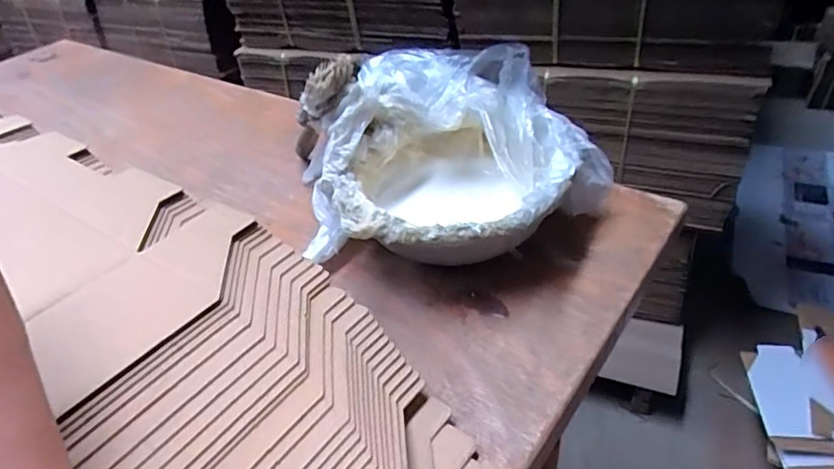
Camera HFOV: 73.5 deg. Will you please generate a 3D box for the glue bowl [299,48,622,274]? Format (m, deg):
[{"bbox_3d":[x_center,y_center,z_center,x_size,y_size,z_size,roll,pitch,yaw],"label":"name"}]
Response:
[{"bbox_3d":[0.025,-0.060,0.473,0.214,0.120,0.207,-4,37,3],"label":"glue bowl"}]

